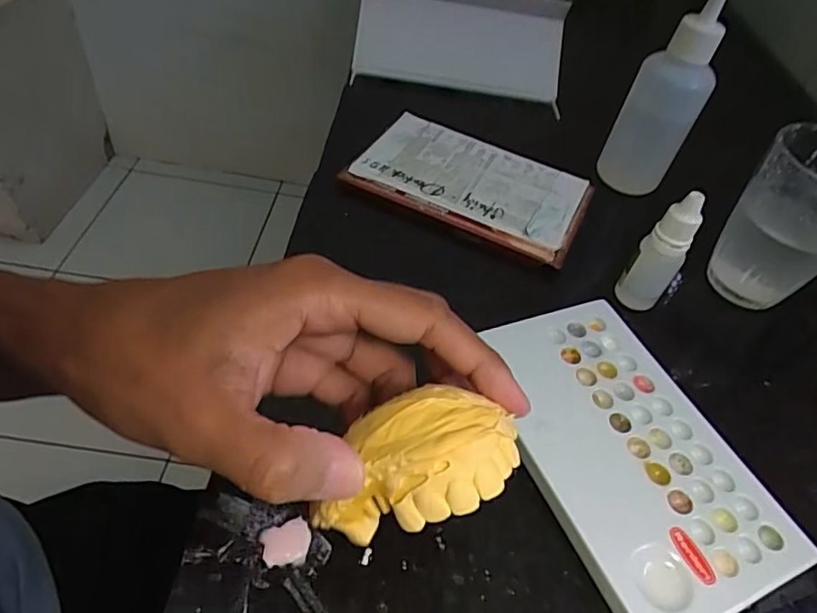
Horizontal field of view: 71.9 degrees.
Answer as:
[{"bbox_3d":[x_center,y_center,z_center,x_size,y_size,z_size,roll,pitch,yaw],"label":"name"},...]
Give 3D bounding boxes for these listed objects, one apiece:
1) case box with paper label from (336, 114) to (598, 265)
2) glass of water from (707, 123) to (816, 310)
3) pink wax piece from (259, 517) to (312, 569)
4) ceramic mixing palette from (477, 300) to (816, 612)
[{"bbox_3d":[0.044,-0.086,0.376,0.148,0.012,0.091,29,50,15],"label":"case box with paper label"},{"bbox_3d":[0.224,-0.050,0.325,0.064,0.090,0.066,36,58,23],"label":"glass of water"},{"bbox_3d":[-0.048,0.093,0.222,0.019,0.004,0.016,-9,51,-18],"label":"pink wax piece"},{"bbox_3d":[0.098,0.064,0.262,0.093,0.009,0.152,-14,52,-21],"label":"ceramic mixing palette"}]

